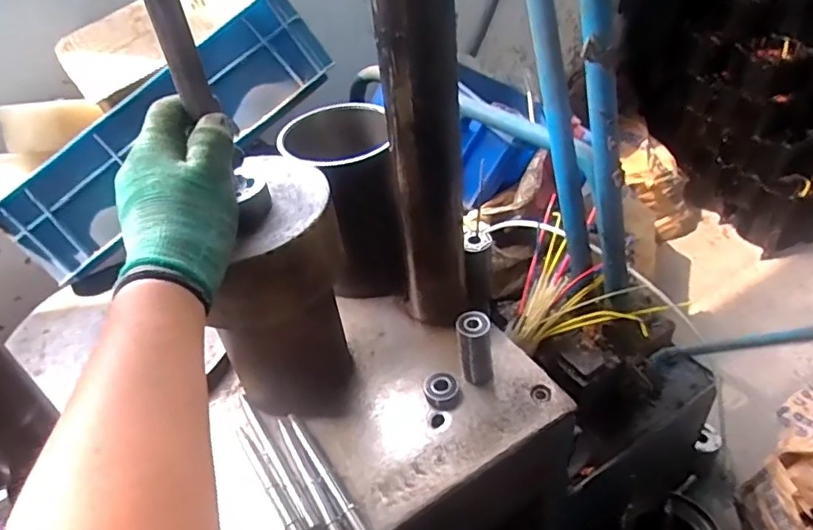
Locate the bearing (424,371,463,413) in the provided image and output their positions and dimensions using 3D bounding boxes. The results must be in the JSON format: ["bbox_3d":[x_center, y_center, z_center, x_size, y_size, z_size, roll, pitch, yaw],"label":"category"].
[{"bbox_3d":[0.036,0.122,0.564,0.035,0.018,0.032,-4,41,4],"label":"bearing"}]

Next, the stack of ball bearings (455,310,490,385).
[{"bbox_3d":[0.066,0.082,0.560,0.030,0.070,0.033,-1,41,7],"label":"stack of ball bearings"}]

